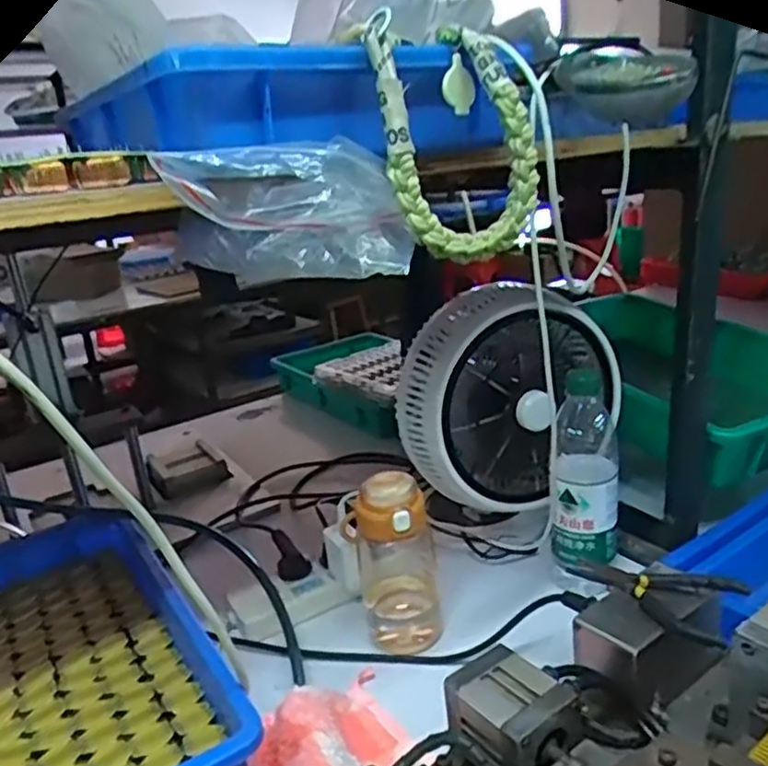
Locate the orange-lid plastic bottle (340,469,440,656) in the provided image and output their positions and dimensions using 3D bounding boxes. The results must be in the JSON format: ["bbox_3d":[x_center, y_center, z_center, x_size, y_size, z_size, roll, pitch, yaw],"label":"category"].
[{"bbox_3d":[0.006,0.168,0.655,0.082,0.169,0.080,-6,19,-1],"label":"orange-lid plastic bottle"}]

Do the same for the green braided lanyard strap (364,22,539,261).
[{"bbox_3d":[0.045,-0.140,0.404,0.092,0.120,0.077,-1,19,12],"label":"green braided lanyard strap"}]

